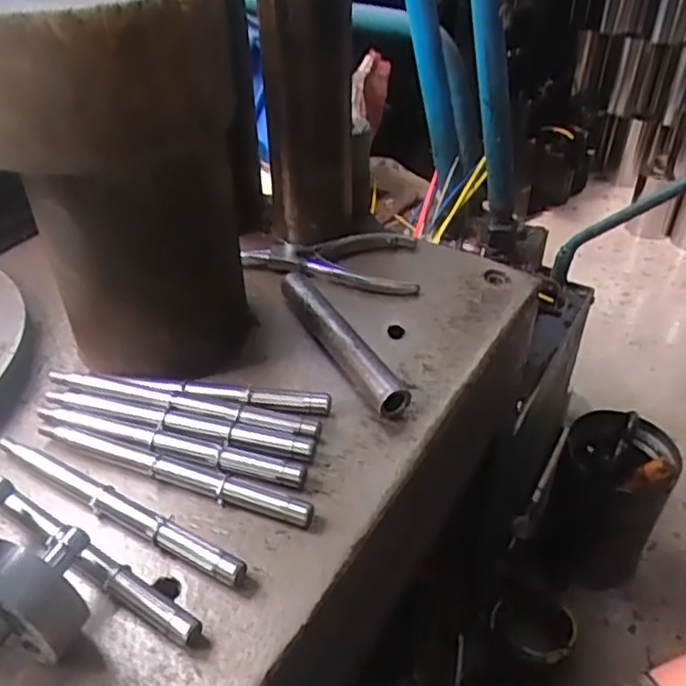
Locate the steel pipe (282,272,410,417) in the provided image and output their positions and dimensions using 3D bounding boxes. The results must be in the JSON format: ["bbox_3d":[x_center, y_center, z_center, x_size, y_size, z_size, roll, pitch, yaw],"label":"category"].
[{"bbox_3d":[-0.005,-0.004,0.443,0.019,0.023,0.143,-20,43,-22],"label":"steel pipe"}]

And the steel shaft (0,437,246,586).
[{"bbox_3d":[-0.117,0.082,0.343,0.161,0.012,0.012,19,43,23],"label":"steel shaft"}]

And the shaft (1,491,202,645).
[{"bbox_3d":[-0.131,0.098,0.324,0.161,0.017,0.014,23,45,26],"label":"shaft"}]

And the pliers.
[{"bbox_3d":[-0.011,-0.063,0.518,0.131,0.014,0.072,-1,39,0],"label":"pliers"}]

